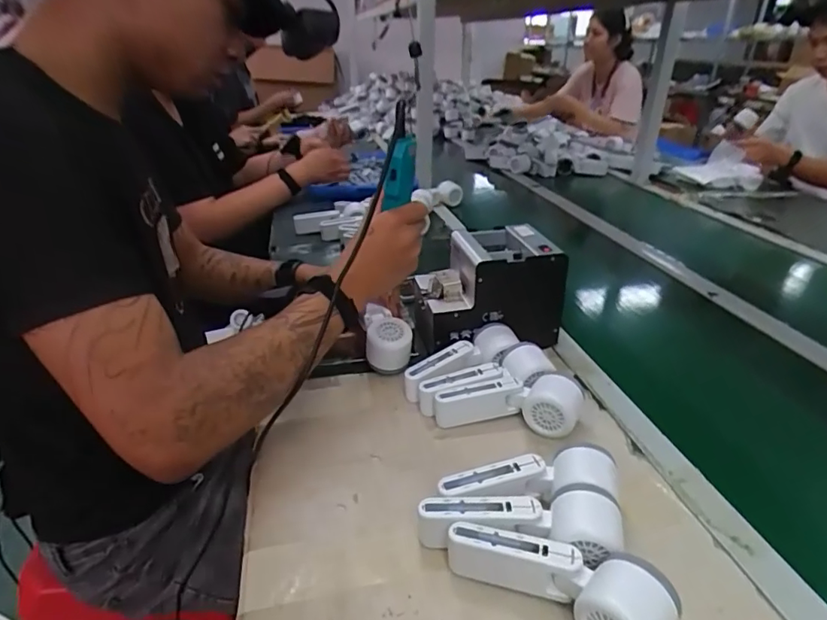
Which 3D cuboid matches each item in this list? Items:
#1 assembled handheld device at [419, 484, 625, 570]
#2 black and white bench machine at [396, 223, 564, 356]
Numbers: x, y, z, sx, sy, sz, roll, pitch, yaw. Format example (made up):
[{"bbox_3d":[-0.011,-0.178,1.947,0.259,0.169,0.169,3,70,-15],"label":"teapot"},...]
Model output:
[{"bbox_3d":[0.089,0.184,0.440,0.167,0.049,0.062,3,28,7],"label":"assembled handheld device"},{"bbox_3d":[0.103,-0.034,0.724,0.185,0.122,0.129,-5,28,-7],"label":"black and white bench machine"}]

